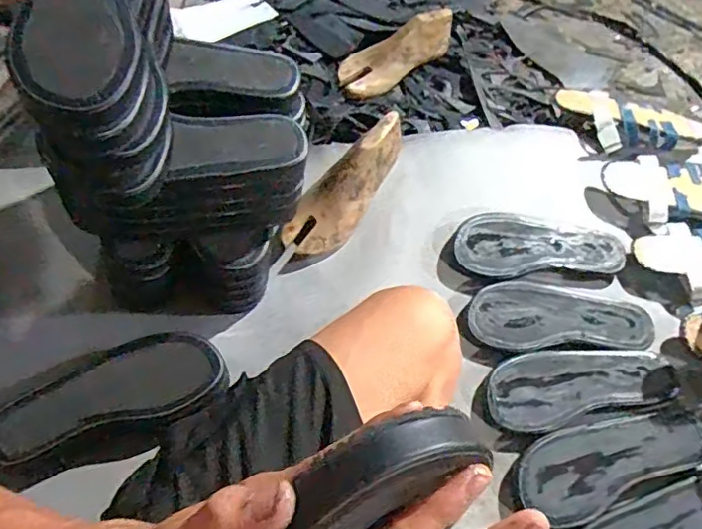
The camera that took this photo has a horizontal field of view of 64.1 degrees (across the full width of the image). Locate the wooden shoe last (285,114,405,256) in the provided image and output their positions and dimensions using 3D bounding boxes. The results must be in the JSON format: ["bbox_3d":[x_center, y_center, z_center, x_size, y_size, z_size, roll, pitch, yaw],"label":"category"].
[{"bbox_3d":[-0.002,-0.106,0.767,0.071,0.090,0.236,37,85,19],"label":"wooden shoe last"}]

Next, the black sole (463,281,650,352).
[{"bbox_3d":[0.269,0.067,0.720,0.235,0.032,0.091,-1,61,0],"label":"black sole"}]

